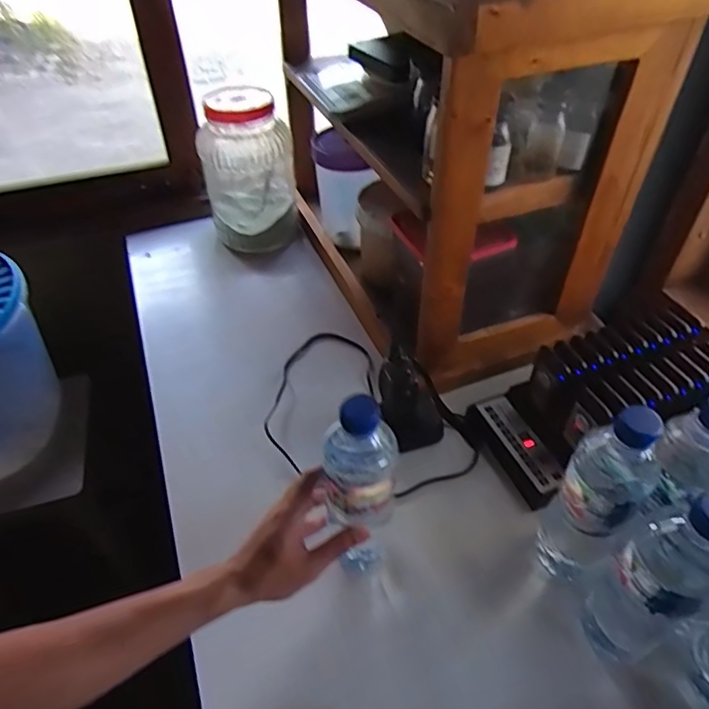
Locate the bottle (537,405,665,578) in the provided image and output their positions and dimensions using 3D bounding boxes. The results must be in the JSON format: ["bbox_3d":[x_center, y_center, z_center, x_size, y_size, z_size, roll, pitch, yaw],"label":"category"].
[{"bbox_3d":[0.212,0.130,0.484,0.056,0.224,0.055,27,51,24],"label":"bottle"}]

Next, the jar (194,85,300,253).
[{"bbox_3d":[-0.168,-0.286,0.876,0.139,0.228,0.119,-7,46,-6],"label":"jar"}]

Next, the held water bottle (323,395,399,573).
[{"bbox_3d":[0.006,0.115,0.487,0.061,0.227,0.064,-5,45,-1],"label":"held water bottle"}]

